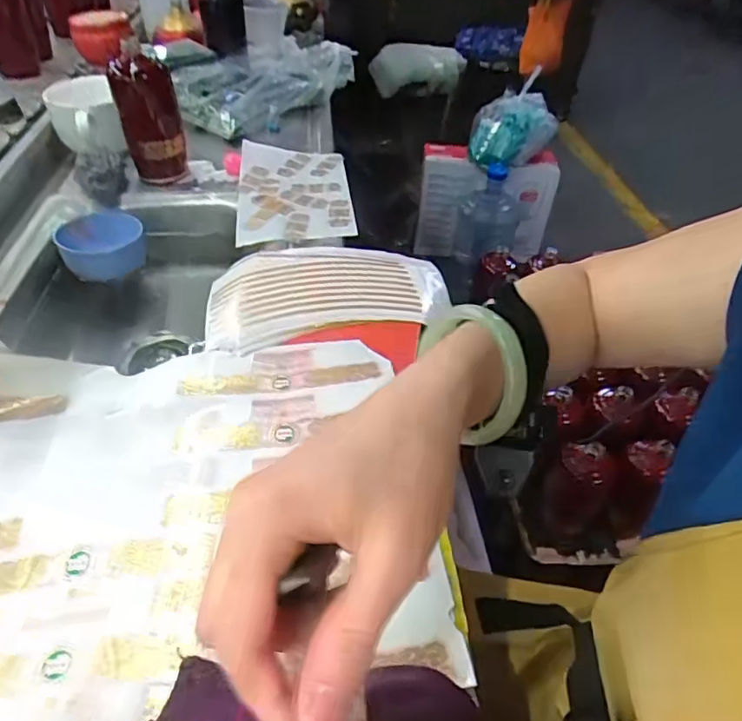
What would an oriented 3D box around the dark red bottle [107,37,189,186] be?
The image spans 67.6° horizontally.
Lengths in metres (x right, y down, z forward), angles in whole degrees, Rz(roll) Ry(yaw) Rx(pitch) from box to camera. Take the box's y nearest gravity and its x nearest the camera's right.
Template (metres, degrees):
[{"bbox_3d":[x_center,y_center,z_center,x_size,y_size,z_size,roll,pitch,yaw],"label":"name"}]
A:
[{"bbox_3d":[-0.318,-0.348,0.804,0.084,0.170,0.072,-14,47,-19],"label":"dark red bottle"}]

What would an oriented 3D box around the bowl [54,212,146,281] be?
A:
[{"bbox_3d":[-0.367,-0.162,0.758,0.105,0.049,0.101,2,44,-2],"label":"bowl"}]

